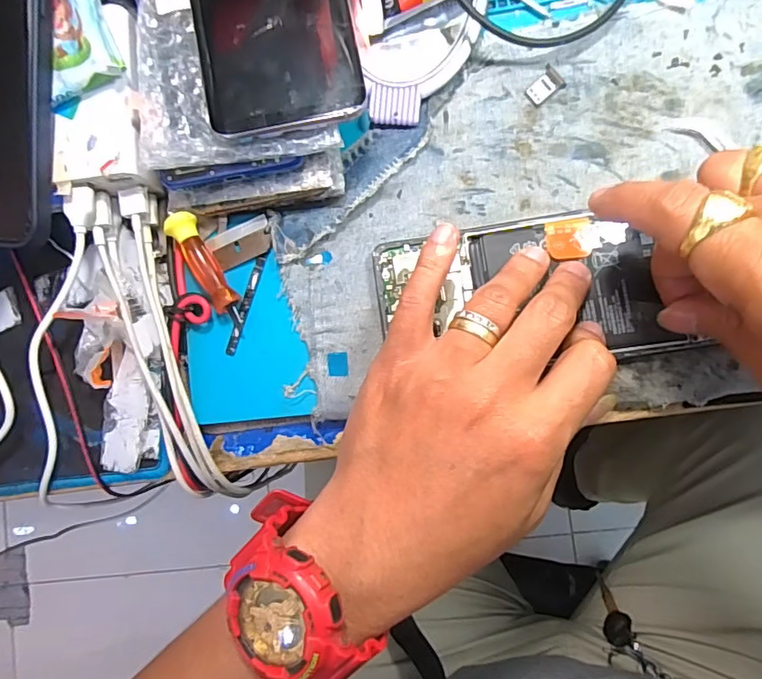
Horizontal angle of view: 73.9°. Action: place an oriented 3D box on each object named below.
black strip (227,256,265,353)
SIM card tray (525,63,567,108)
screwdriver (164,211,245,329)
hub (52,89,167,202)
[{"bbox_3d":[-0.072,-0.018,0.268,0.005,0.004,0.054,18,88,7],"label":"black strip"},{"bbox_3d":[0.083,-0.128,0.256,0.019,0.004,0.014,-43,83,2],"label":"SIM card tray"},{"bbox_3d":[-0.090,-0.036,0.264,0.015,0.016,0.063,-30,83,3],"label":"screwdriver"},{"bbox_3d":[-0.137,-0.099,0.259,0.042,0.027,0.050,2,86,6],"label":"hub"}]

